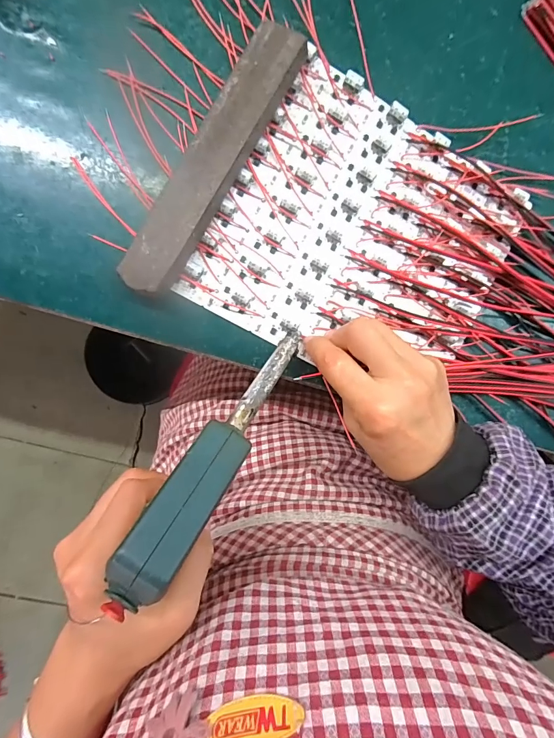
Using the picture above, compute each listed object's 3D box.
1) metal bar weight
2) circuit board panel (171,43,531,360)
[{"bbox_3d":[-0.045,-0.141,0.255,0.037,0.026,0.196,31,88,-9],"label":"metal bar weight"},{"bbox_3d":[0.070,-0.096,0.286,0.210,0.012,0.202,30,88,-9],"label":"circuit board panel"}]

